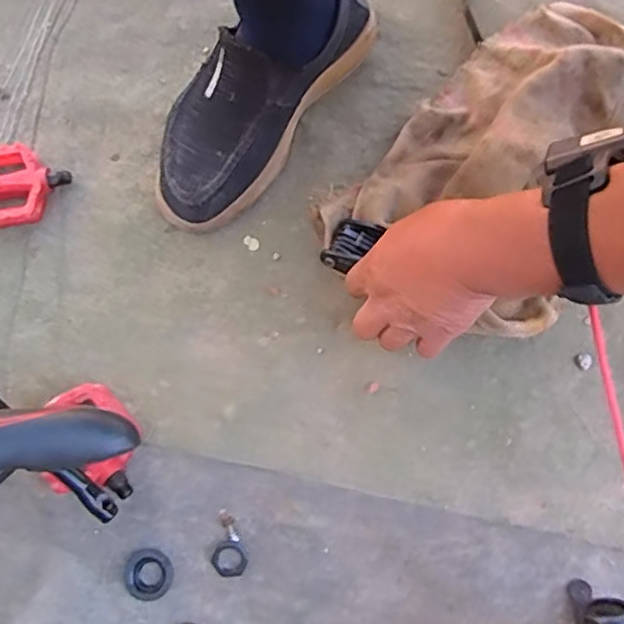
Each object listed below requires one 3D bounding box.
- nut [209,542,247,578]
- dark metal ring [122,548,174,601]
[{"bbox_3d":[-0.063,0.191,0.484,0.024,0.007,0.026,0,76,2],"label":"nut"},{"bbox_3d":[-0.126,0.200,0.481,0.038,0.012,0.033,23,78,7],"label":"dark metal ring"}]

